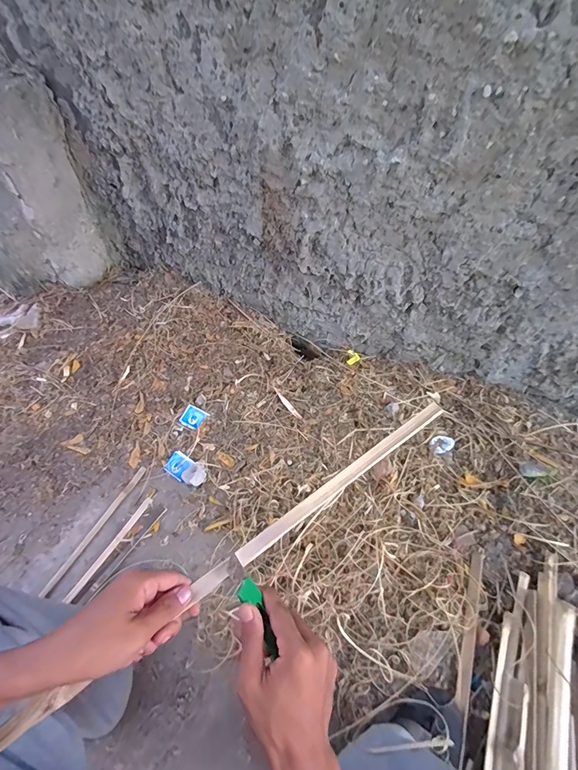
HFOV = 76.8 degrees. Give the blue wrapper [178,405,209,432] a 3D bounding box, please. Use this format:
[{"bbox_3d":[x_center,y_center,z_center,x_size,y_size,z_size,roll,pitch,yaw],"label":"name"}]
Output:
[{"bbox_3d":[-0.267,0.093,1.017,0.064,0.004,0.060,26,77,9],"label":"blue wrapper"}]

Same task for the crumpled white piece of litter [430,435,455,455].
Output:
[{"bbox_3d":[0.398,0.153,0.949,0.061,0.010,0.046,-18,53,-16],"label":"crumpled white piece of litter"}]

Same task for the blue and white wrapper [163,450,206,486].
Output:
[{"bbox_3d":[-0.268,0.217,0.944,0.116,0.025,0.060,27,54,20],"label":"blue and white wrapper"}]

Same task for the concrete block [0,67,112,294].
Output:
[{"bbox_3d":[-1.025,-0.649,1.180,0.751,0.586,0.273,23,53,17],"label":"concrete block"}]

